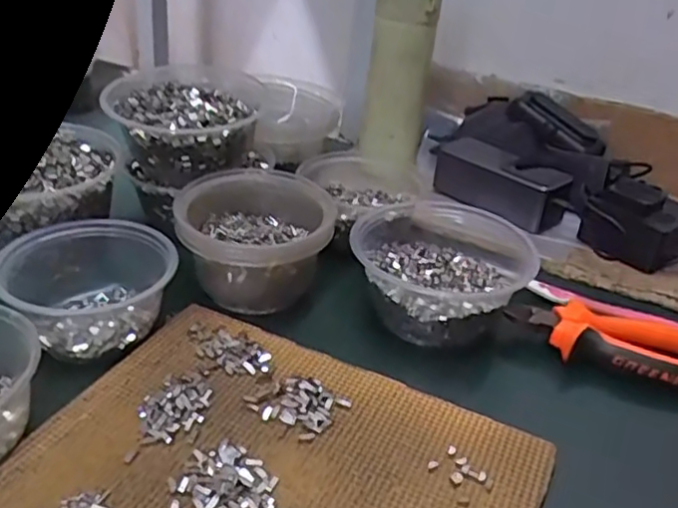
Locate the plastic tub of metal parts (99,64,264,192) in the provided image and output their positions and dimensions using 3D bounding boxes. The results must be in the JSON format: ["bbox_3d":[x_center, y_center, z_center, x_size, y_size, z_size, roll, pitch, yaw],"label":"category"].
[{"bbox_3d":[-0.127,-0.111,0.559,0.109,0.067,0.103,-5,33,-17],"label":"plastic tub of metal parts"}]

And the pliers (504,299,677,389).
[{"bbox_3d":[0.203,0.064,0.484,0.150,0.029,0.064,14,33,13],"label":"pliers"}]

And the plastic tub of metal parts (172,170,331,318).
[{"bbox_3d":[-0.061,-0.013,0.507,0.107,0.070,0.116,4,32,-2],"label":"plastic tub of metal parts"}]

